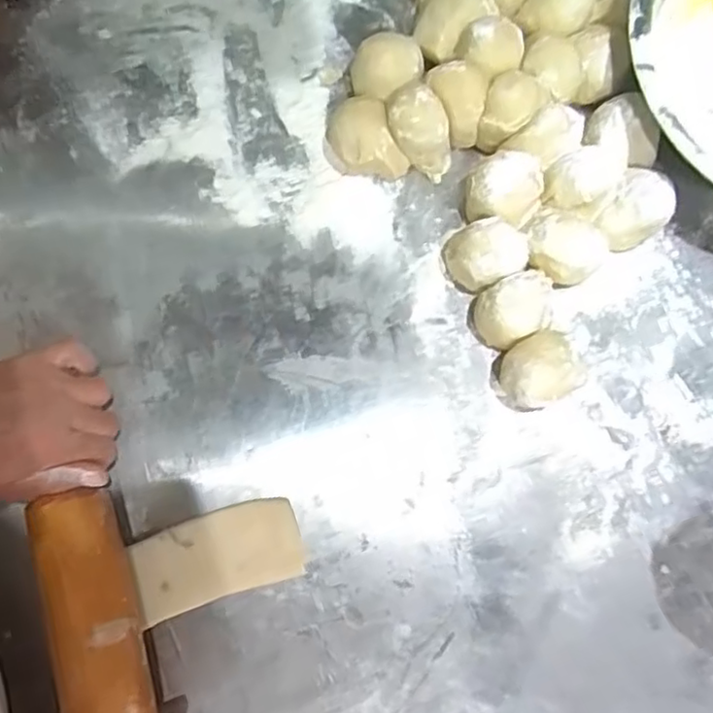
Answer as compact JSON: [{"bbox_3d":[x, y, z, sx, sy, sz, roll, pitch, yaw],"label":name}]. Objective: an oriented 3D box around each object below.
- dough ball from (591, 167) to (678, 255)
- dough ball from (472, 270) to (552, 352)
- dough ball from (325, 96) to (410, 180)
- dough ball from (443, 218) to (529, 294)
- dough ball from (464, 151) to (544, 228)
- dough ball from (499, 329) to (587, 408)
[{"bbox_3d":[0.207,-0.107,0.499,0.042,0.050,0.052,36,81,6],"label":"dough ball"},{"bbox_3d":[0.117,-0.034,0.486,0.055,0.044,0.044,-27,81,-6],"label":"dough ball"},{"bbox_3d":[0.006,-0.164,0.511,0.049,0.042,0.060,-28,81,-6],"label":"dough ball"},{"bbox_3d":[0.095,-0.073,0.492,0.050,0.049,0.048,0,79,-1],"label":"dough ball"},{"bbox_3d":[0.108,-0.120,0.497,0.052,0.057,0.048,0,79,-1],"label":"dough ball"},{"bbox_3d":[0.129,0.011,0.479,0.056,0.044,0.047,-20,80,-5],"label":"dough ball"}]

